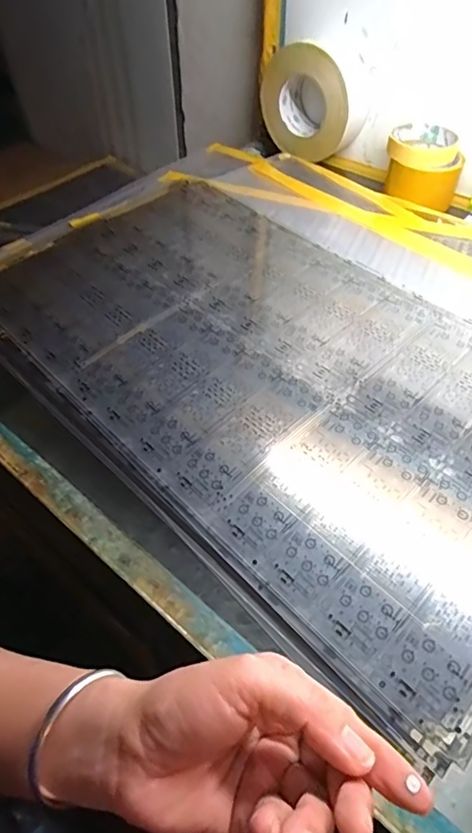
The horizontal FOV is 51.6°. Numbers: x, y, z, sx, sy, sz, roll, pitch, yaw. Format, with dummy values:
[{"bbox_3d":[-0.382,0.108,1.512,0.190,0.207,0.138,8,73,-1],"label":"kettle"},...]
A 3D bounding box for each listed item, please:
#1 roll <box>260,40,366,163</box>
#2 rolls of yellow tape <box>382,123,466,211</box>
[{"bbox_3d":[0.104,-0.431,0.669,0.071,0.119,0.134,-37,60,-26],"label":"roll"},{"bbox_3d":[0.239,-0.321,0.618,0.092,0.059,0.092,21,54,16],"label":"rolls of yellow tape"}]

